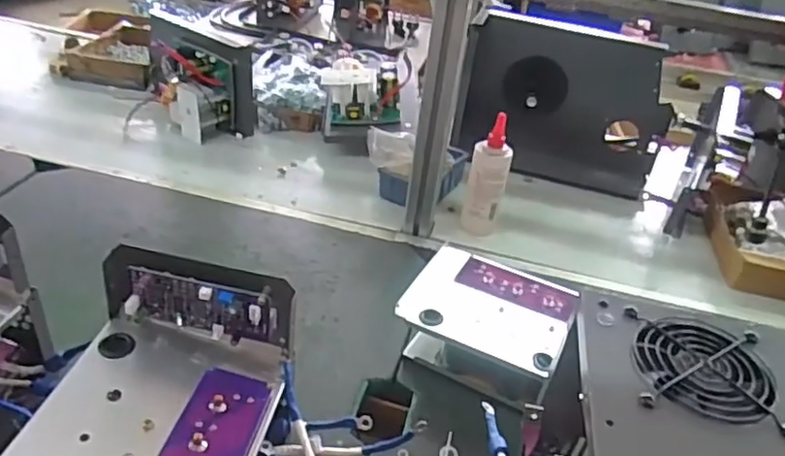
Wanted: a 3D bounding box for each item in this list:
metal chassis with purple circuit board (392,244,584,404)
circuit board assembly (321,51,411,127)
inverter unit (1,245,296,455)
[{"bbox_3d":[0.103,0.107,0.698,0.166,0.077,0.138,21,37,19],"label":"metal chassis with purple circuit board"},{"bbox_3d":[-0.054,-0.242,1.096,0.134,0.089,0.110,3,35,-6],"label":"circuit board assembly"},{"bbox_3d":[-0.172,0.165,0.457,0.153,0.184,0.231,10,35,4],"label":"inverter unit"}]

